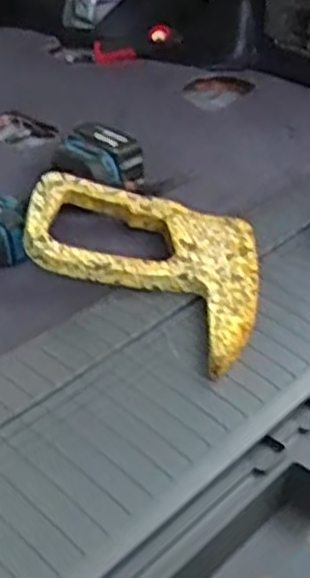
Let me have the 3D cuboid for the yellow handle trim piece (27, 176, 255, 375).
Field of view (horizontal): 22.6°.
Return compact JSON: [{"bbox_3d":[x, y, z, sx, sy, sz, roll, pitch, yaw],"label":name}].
[{"bbox_3d":[0.002,-0.048,0.852,0.310,0.055,0.213,26,44,28],"label":"yellow handle trim piece"}]

